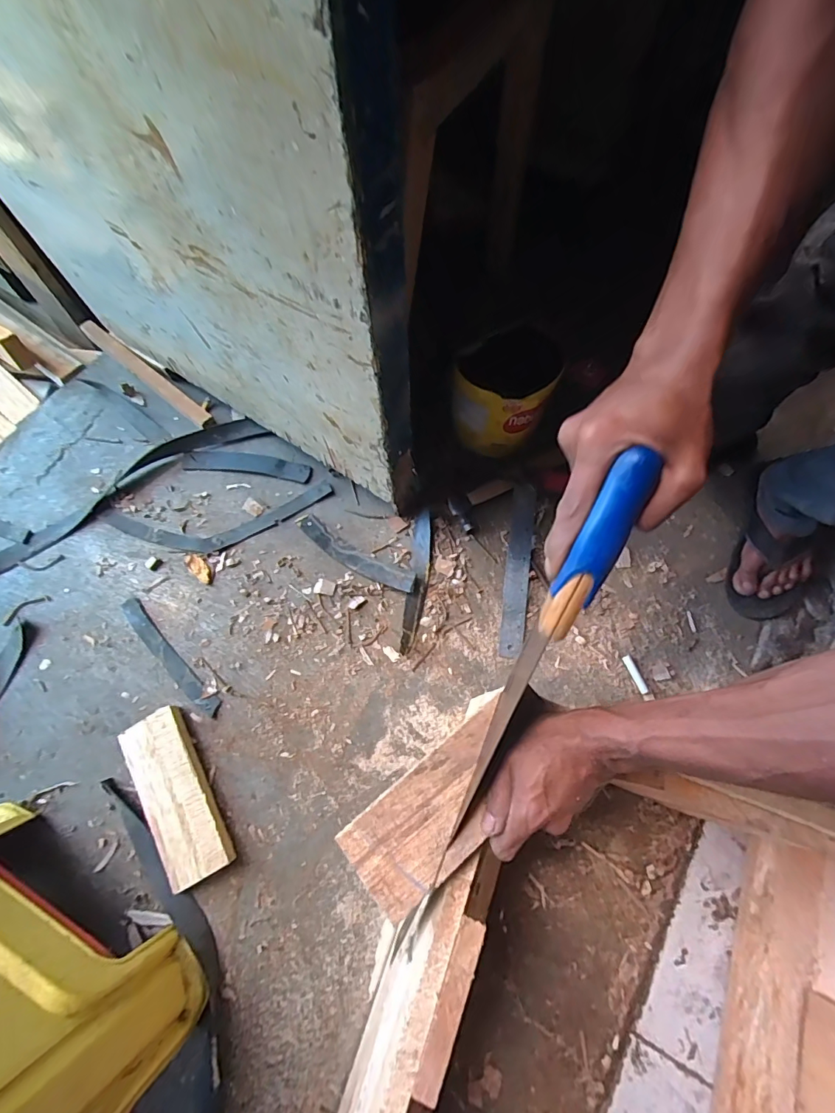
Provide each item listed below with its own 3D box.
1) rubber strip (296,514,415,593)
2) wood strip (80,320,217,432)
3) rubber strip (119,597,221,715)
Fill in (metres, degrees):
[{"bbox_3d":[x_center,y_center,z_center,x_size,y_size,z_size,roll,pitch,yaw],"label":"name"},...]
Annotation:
[{"bbox_3d":[-0.100,-0.002,0.738,0.208,0.025,0.041,30,73,8],"label":"rubber strip"},{"bbox_3d":[-0.467,-0.320,0.808,0.319,0.031,0.028,38,74,10],"label":"wood strip"},{"bbox_3d":[-0.360,0.144,0.688,0.029,0.004,0.218,-43,78,-15],"label":"rubber strip"}]

